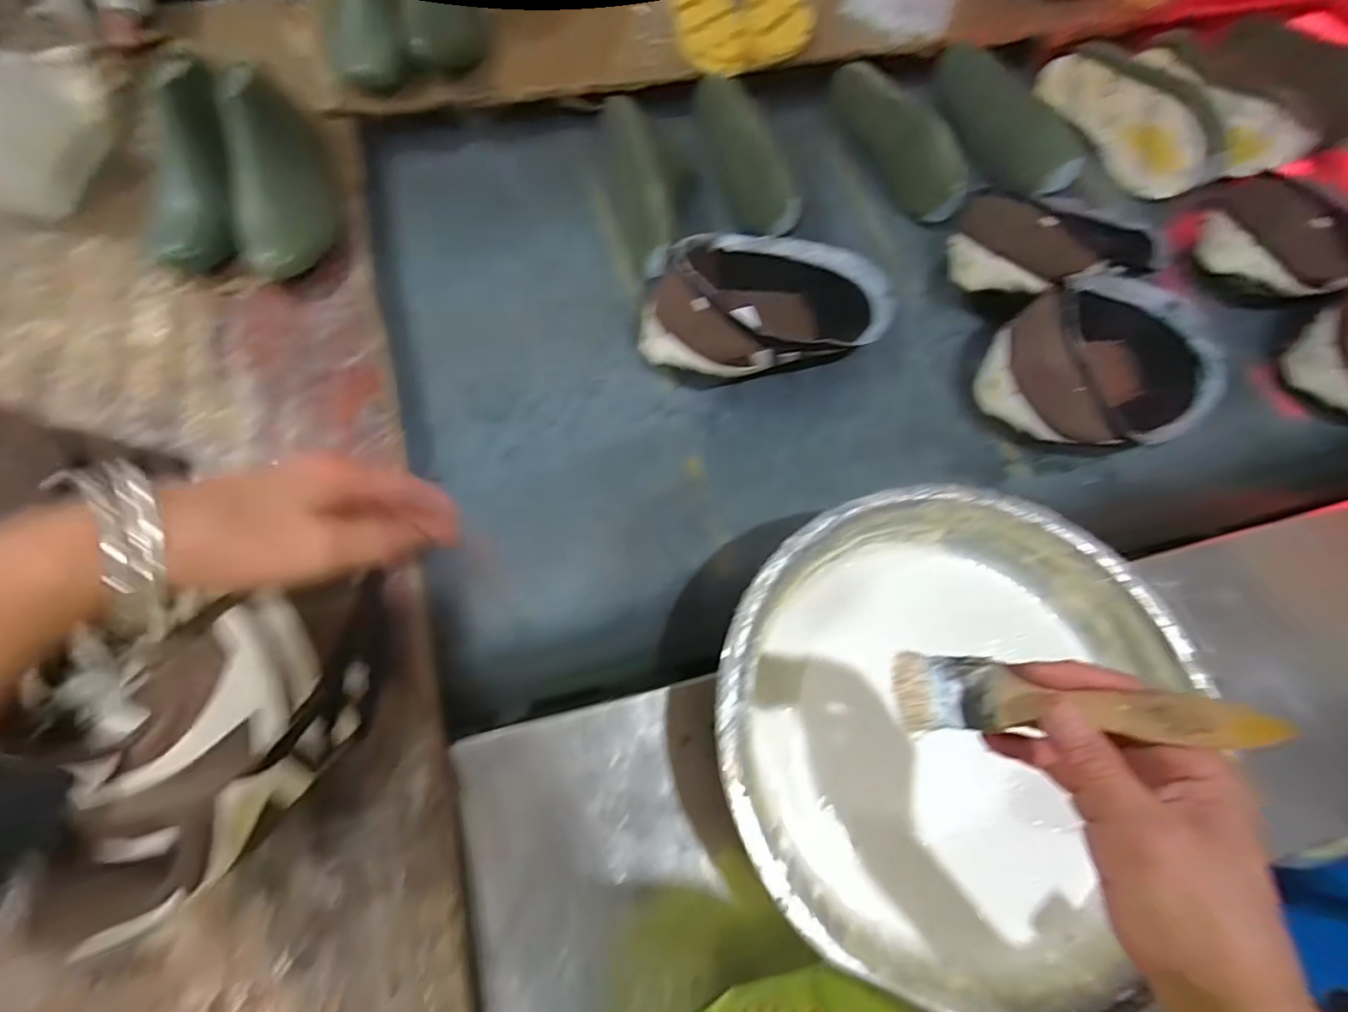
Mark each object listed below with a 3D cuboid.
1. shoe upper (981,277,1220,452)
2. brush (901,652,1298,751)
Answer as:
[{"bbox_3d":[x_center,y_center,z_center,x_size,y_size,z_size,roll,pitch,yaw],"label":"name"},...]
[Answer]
[{"bbox_3d":[0.461,-0.145,0.612,0.273,0.106,0.179,-11,68,-20],"label":"shoe upper"},{"bbox_3d":[0.172,0.085,0.259,0.138,0.009,0.036,-12,83,35],"label":"brush"}]

